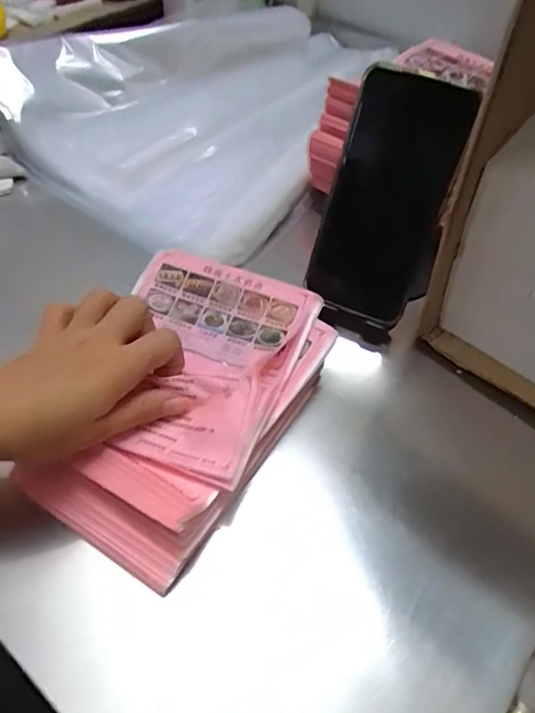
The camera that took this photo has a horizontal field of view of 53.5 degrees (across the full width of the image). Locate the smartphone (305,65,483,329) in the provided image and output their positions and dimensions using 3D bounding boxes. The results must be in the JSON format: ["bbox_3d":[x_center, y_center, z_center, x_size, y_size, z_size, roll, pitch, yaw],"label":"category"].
[{"bbox_3d":[0.089,-0.104,0.391,0.093,0.181,0.012,2,37,-18],"label":"smartphone"}]

